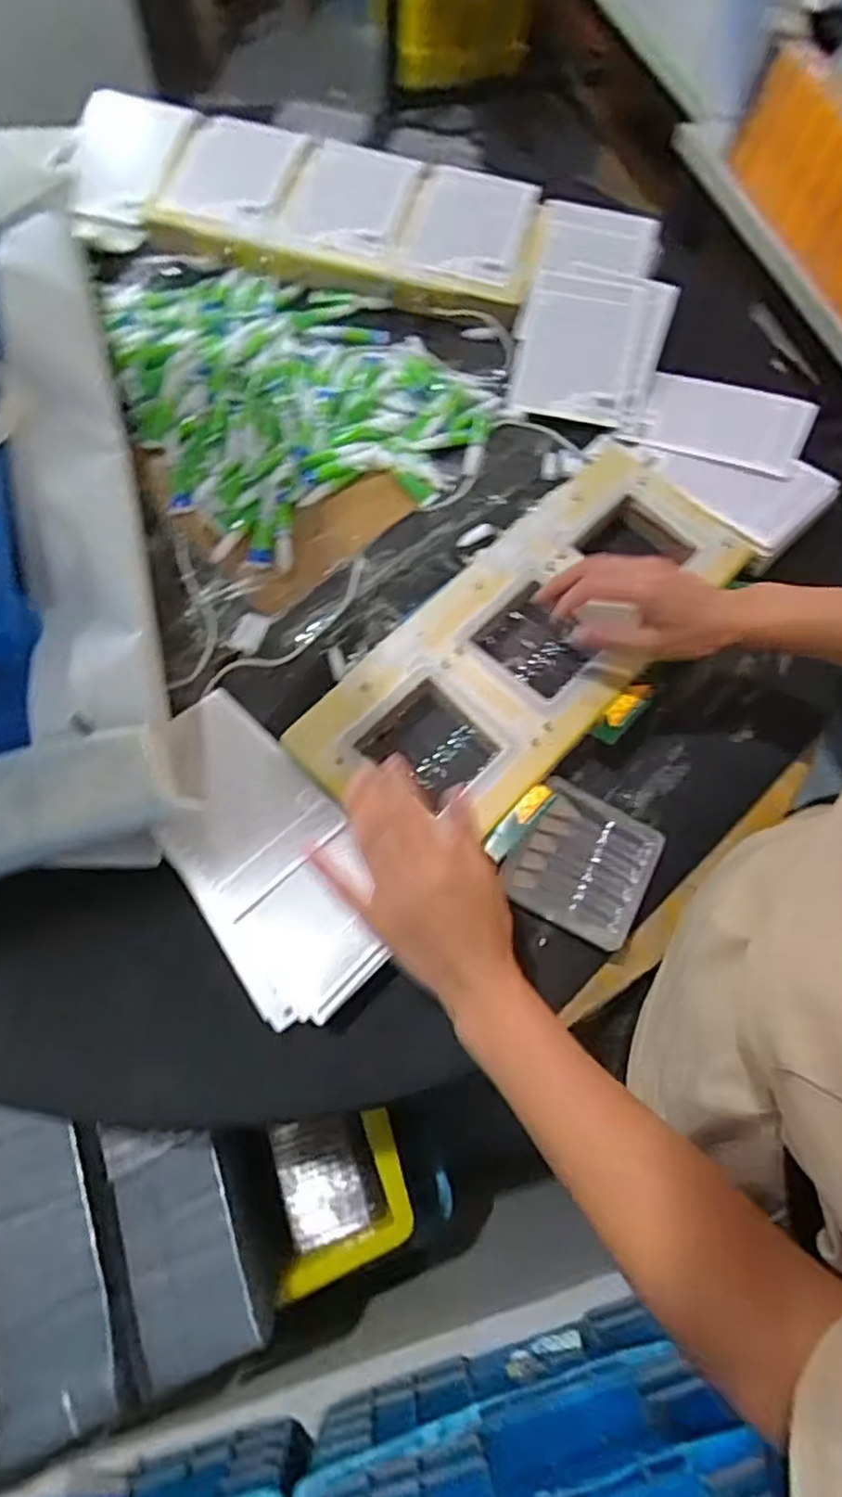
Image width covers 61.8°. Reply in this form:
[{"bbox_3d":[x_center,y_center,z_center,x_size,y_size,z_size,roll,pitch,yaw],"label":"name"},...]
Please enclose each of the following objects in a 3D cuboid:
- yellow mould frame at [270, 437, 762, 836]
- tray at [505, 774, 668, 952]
[{"bbox_3d":[0.099,-0.102,0.603,0.178,0.042,0.434,39,72,12],"label":"yellow mould frame"},{"bbox_3d":[0.126,0.087,0.543,0.101,0.014,0.104,27,69,8],"label":"tray"}]

